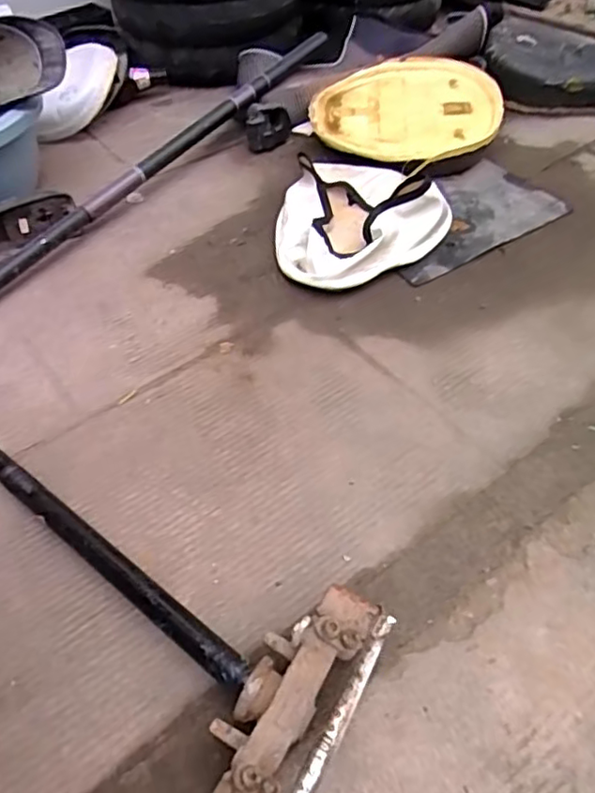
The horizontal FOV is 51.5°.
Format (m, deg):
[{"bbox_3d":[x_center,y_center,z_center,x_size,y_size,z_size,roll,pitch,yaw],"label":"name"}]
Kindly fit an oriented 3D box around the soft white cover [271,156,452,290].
[{"bbox_3d":[0.095,-0.272,0.901,0.248,0.070,0.303,-1,48,3],"label":"soft white cover"}]

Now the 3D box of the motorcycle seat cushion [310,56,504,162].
[{"bbox_3d":[0.184,-0.481,1.030,0.302,0.060,0.262,14,51,16],"label":"motorcycle seat cushion"}]

